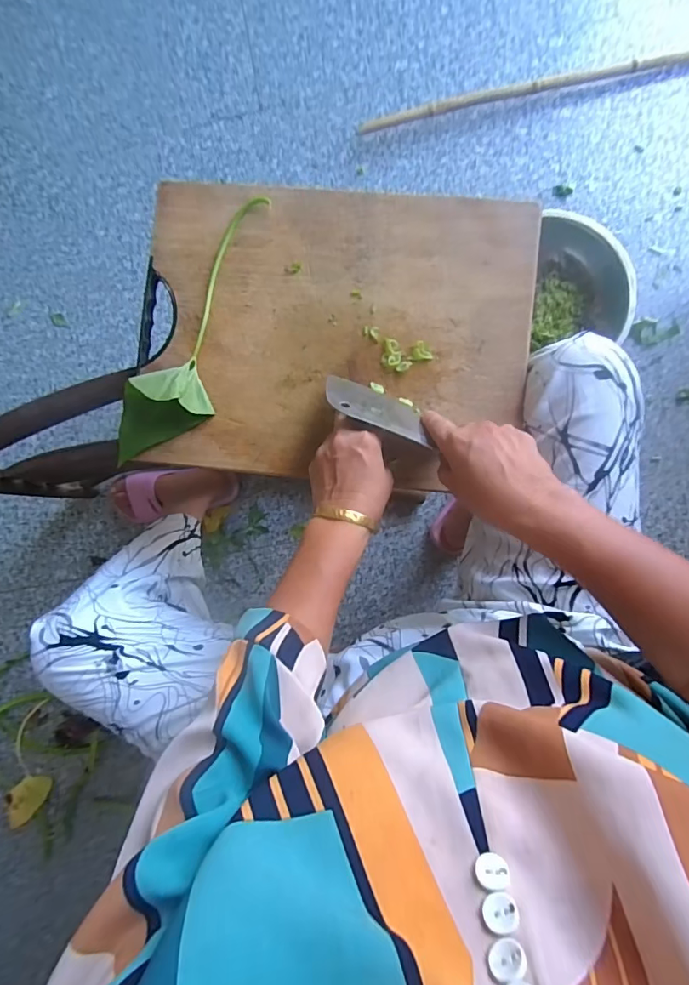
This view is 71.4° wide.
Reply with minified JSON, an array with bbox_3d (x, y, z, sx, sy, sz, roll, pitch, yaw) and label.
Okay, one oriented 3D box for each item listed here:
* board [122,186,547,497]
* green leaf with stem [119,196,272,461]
[{"bbox_3d":[-0.010,-0.162,0.490,0.382,0.017,0.294,6,88,6],"label":"board"},{"bbox_3d":[-0.155,-0.167,0.480,0.083,0.042,0.297,18,92,6],"label":"green leaf with stem"}]

